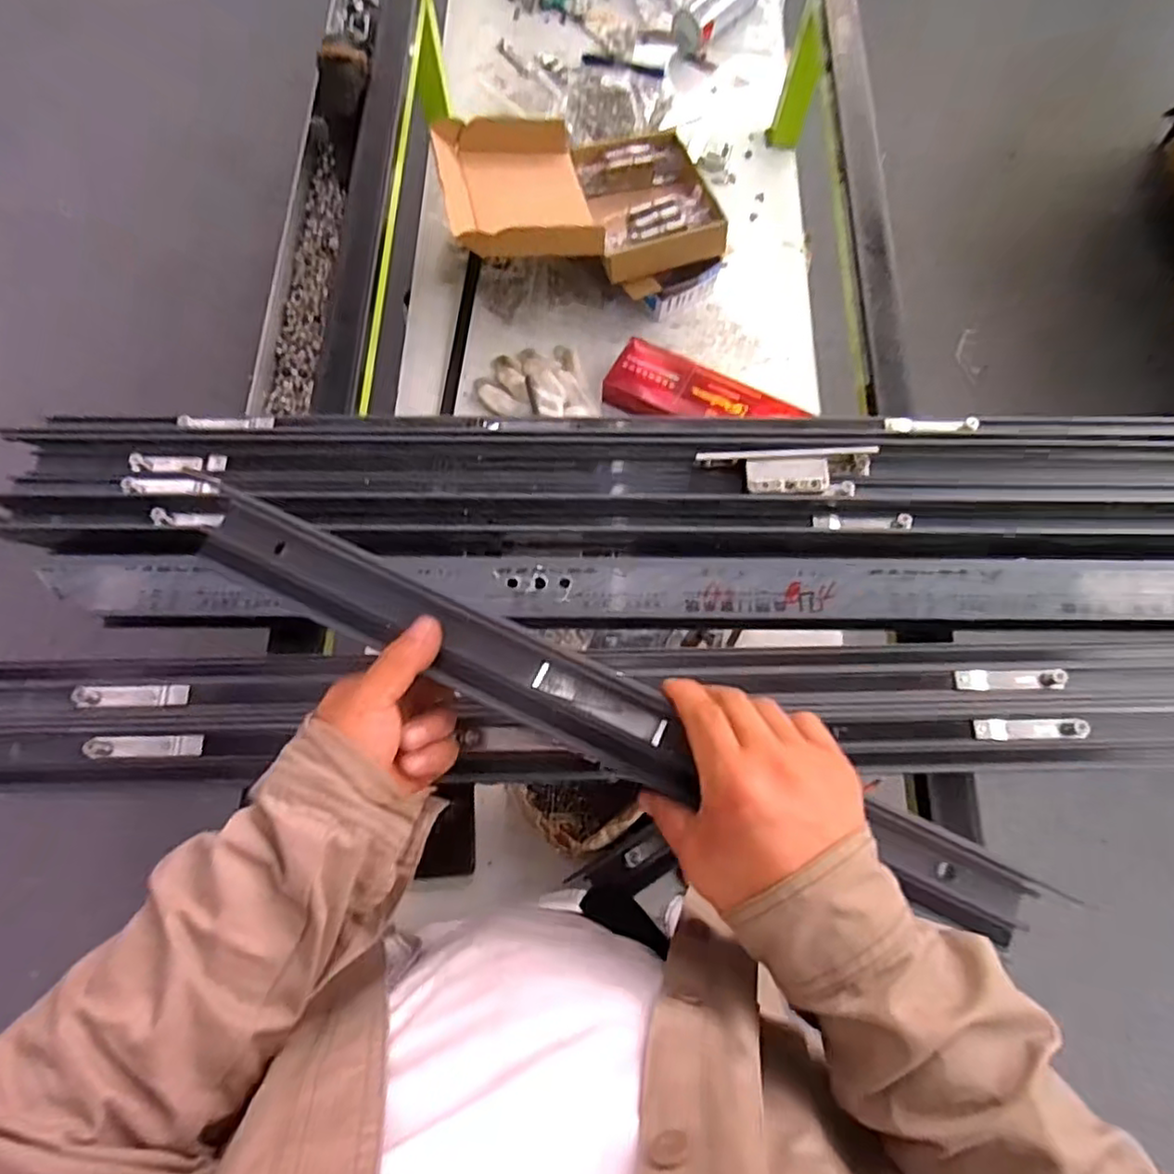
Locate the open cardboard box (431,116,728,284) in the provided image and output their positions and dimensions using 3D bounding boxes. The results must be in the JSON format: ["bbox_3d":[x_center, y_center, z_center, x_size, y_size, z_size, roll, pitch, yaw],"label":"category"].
[{"bbox_3d":[-0.010,-0.553,0.916,0.369,0.110,0.278,-8,73,-3],"label":"open cardboard box"}]

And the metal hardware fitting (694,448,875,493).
[{"bbox_3d":[0.177,-0.100,0.585,0.153,0.031,0.040,-1,73,-1],"label":"metal hardware fitting"}]

